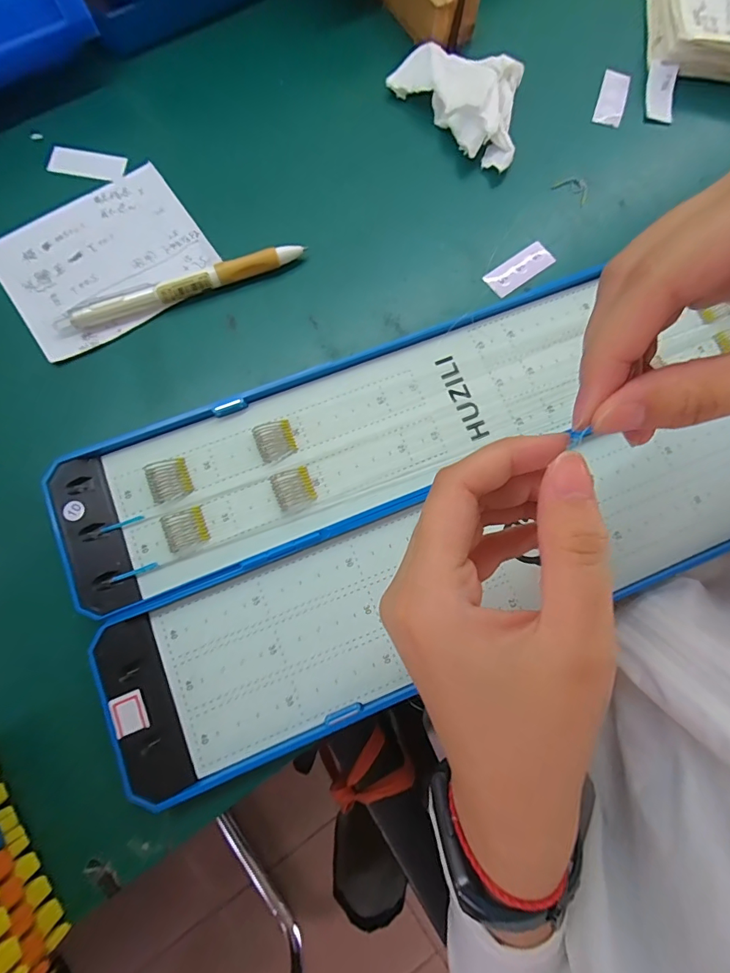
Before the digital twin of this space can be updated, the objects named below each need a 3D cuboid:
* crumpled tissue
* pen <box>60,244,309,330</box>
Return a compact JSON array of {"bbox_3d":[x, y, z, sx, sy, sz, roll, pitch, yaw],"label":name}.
[{"bbox_3d":[0.071,-0.257,0.286,0.062,0.018,0.099,-41,82,-9],"label":"crumpled tissue"},{"bbox_3d":[-0.106,-0.116,0.254,0.143,0.012,0.011,-20,79,-6],"label":"pen"}]

